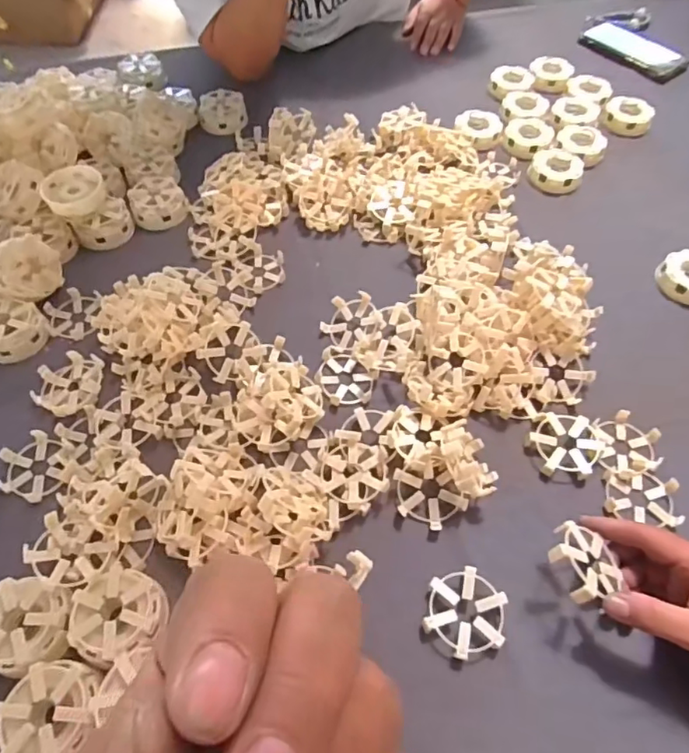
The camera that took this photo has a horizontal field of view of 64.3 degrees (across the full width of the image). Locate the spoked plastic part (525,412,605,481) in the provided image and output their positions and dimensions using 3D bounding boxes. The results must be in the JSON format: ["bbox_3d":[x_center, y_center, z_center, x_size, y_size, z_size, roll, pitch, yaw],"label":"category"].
[{"bbox_3d":[0.199,0.062,0.494,0.066,0.018,0.057,4,57,3],"label":"spoked plastic part"}]

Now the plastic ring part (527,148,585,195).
[{"bbox_3d":[0.271,-0.265,0.701,0.064,0.021,0.078,17,58,11],"label":"plastic ring part"}]

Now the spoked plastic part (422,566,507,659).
[{"bbox_3d":[0.091,0.178,0.414,0.057,0.015,0.062,12,57,8],"label":"spoked plastic part"}]

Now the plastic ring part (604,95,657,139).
[{"bbox_3d":[0.402,-0.370,0.776,0.063,0.022,0.071,19,59,13],"label":"plastic ring part"}]

